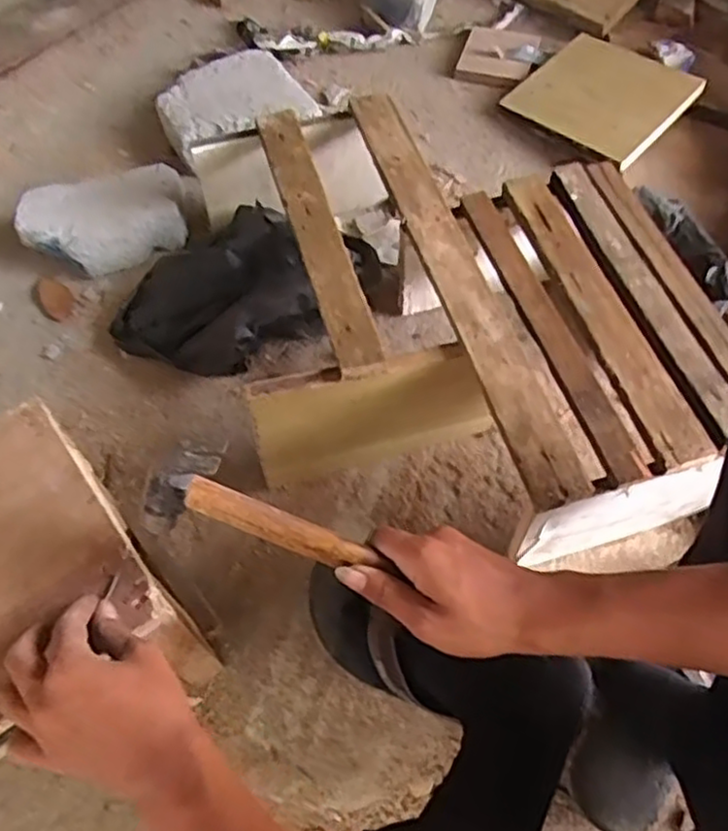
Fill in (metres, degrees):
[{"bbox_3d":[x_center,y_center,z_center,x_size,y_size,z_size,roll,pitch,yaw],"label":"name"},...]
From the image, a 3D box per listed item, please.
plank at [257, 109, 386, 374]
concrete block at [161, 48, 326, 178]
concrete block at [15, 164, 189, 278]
[{"bbox_3d":[-0.051,-0.198,0.731,0.045,0.019,0.367,-15,60,-8],"label":"plank"},{"bbox_3d":[-0.194,-0.456,1.023,0.196,0.047,0.177,-25,62,-13],"label":"concrete block"},{"bbox_3d":[-0.331,-0.248,0.910,0.200,0.098,0.104,-20,61,-11],"label":"concrete block"}]

